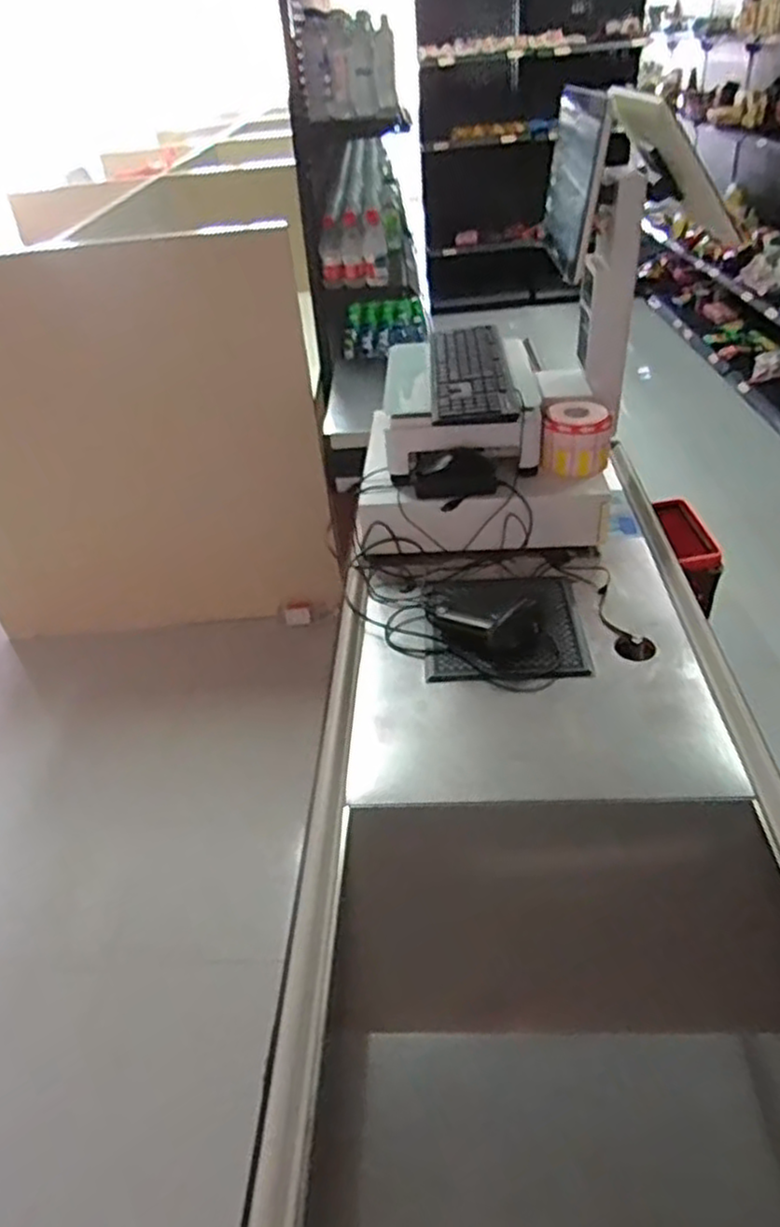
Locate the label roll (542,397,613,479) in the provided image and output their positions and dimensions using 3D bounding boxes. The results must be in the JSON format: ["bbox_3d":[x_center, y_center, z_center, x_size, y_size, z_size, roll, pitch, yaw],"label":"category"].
[{"bbox_3d":[0.319,-0.305,1.266,0.112,0.093,0.114,2,39,9],"label":"label roll"}]

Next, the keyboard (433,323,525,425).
[{"bbox_3d":[0.143,-0.423,1.281,0.141,0.034,0.382,-2,38,4],"label":"keyboard"}]

